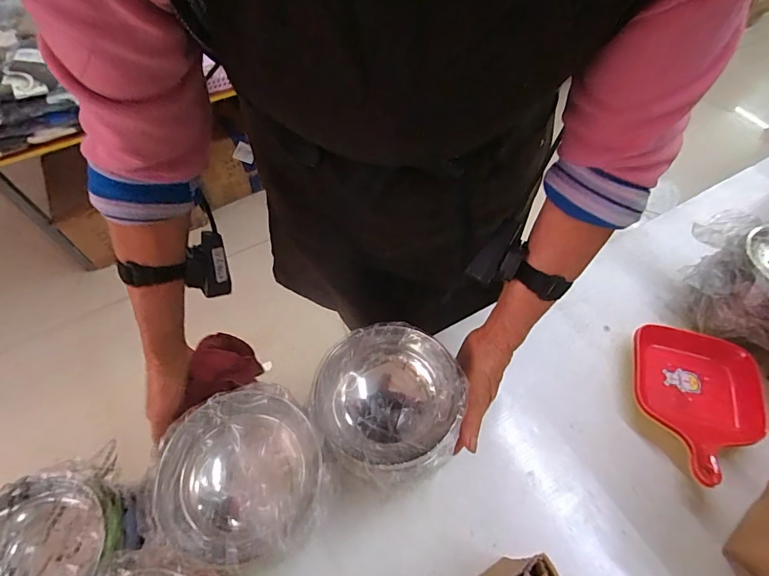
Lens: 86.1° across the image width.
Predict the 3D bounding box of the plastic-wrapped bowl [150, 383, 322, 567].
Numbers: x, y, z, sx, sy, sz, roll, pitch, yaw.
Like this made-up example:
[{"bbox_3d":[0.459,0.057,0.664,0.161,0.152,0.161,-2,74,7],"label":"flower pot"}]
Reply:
[{"bbox_3d":[-0.137,0.179,0.404,0.147,0.048,0.152,-2,55,3],"label":"plastic-wrapped bowl"}]

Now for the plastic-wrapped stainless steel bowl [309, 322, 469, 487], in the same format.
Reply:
[{"bbox_3d":[0.004,0.124,0.452,0.150,0.072,0.159,-2,55,3],"label":"plastic-wrapped stainless steel bowl"}]

